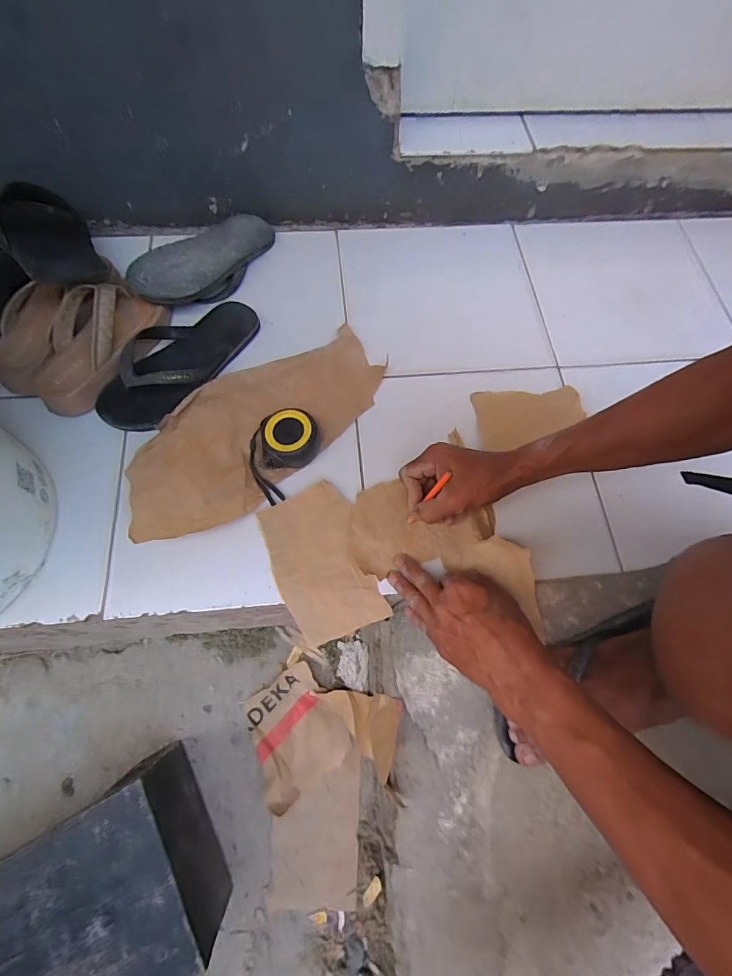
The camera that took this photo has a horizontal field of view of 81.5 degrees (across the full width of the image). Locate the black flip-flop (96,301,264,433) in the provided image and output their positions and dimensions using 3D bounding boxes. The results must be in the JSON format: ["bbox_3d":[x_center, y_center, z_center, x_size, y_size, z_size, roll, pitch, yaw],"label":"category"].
[{"bbox_3d":[-0.248,-0.178,0.566,0.108,0.043,0.247,39,71,13],"label":"black flip-flop"}]

